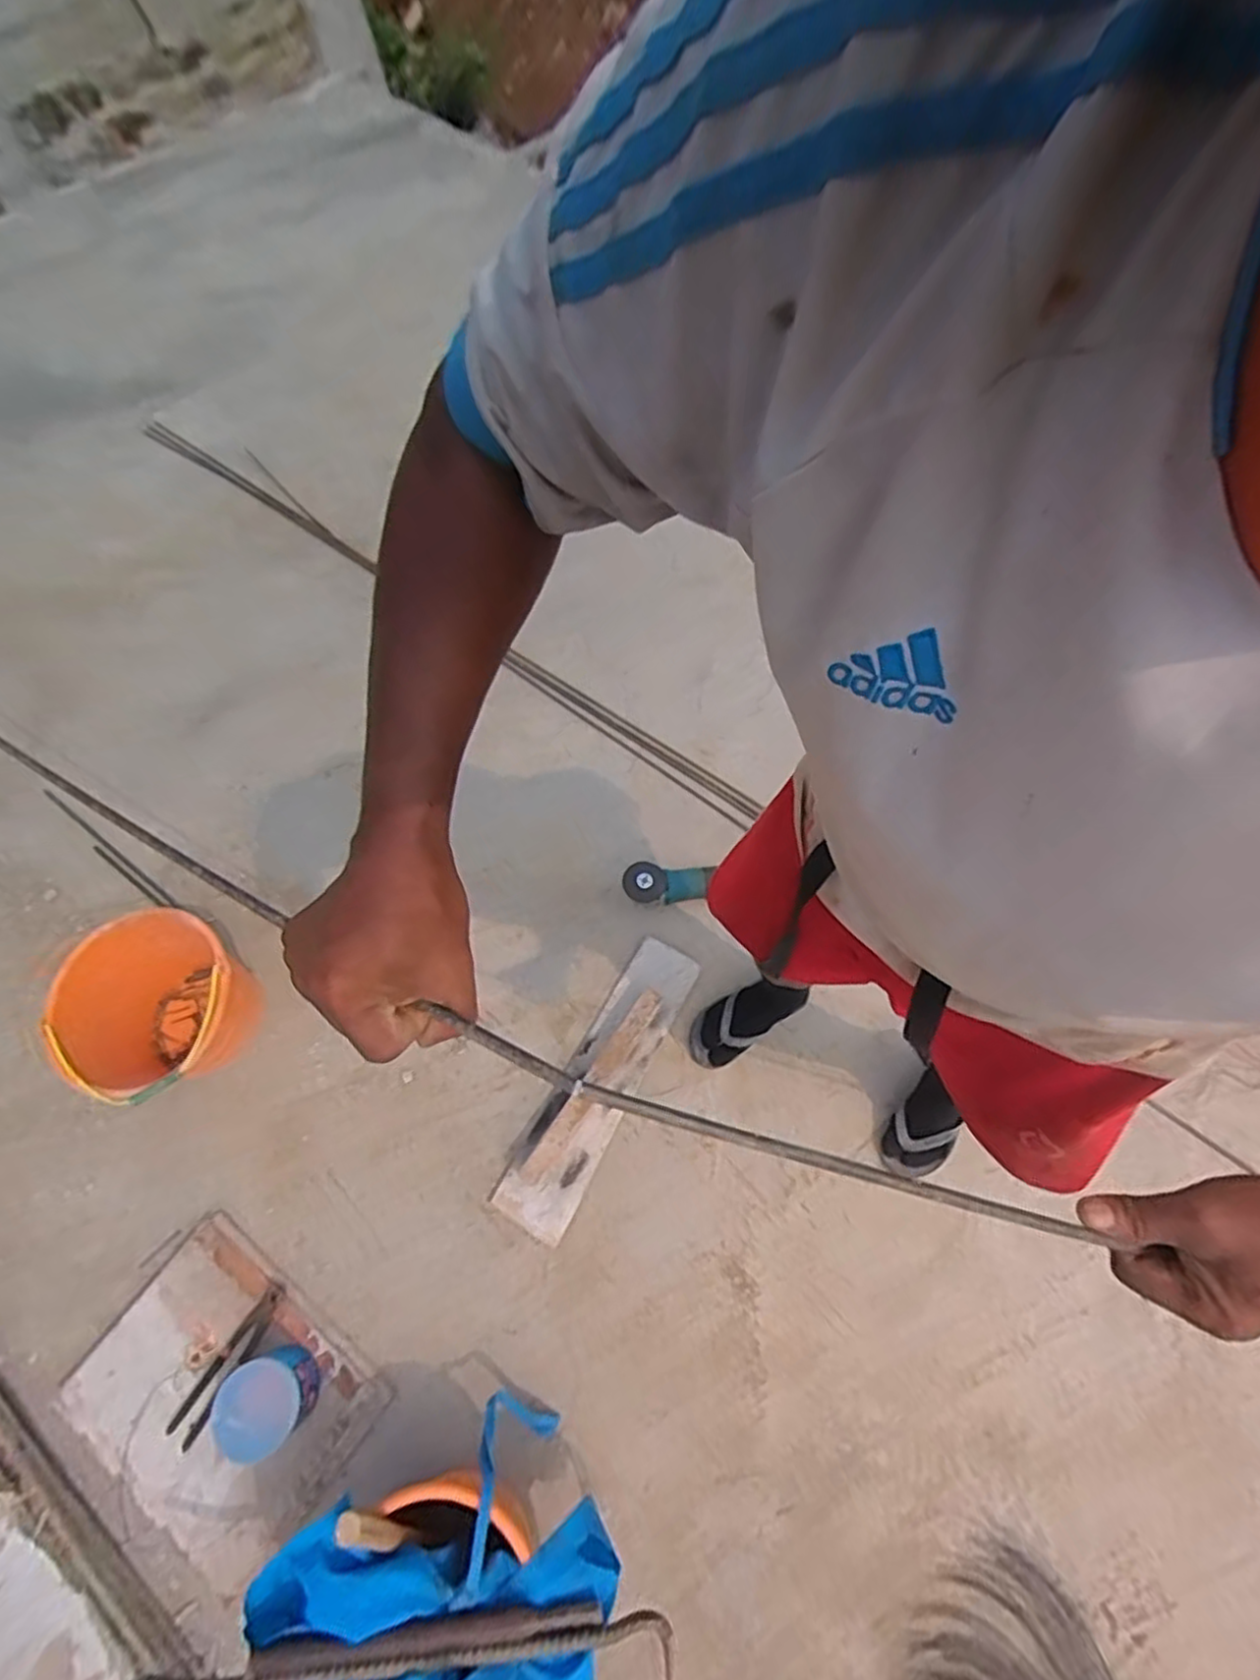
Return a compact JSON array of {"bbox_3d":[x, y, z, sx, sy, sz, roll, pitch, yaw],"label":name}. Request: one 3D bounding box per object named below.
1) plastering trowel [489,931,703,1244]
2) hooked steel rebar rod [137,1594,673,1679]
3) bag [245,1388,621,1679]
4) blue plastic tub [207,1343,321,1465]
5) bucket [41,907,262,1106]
[{"bbox_3d":[-0.054,0.444,1.291,0.145,0.076,0.574,28,68,10],"label":"plastering trowel"},{"bbox_3d":[-0.263,0.978,0.821,0.618,0.033,0.068,-1,66,0],"label":"hooked steel rebar rod"},{"bbox_3d":[-0.231,1.009,0.927,0.447,0.275,0.334,24,68,11],"label":"bag"},{"bbox_3d":[-0.563,0.870,1.063,0.128,0.108,0.120,0,66,1],"label":"blue plastic tub"},{"bbox_3d":[-0.842,0.317,1.266,0.325,0.269,0.306,0,66,1],"label":"bucket"}]

